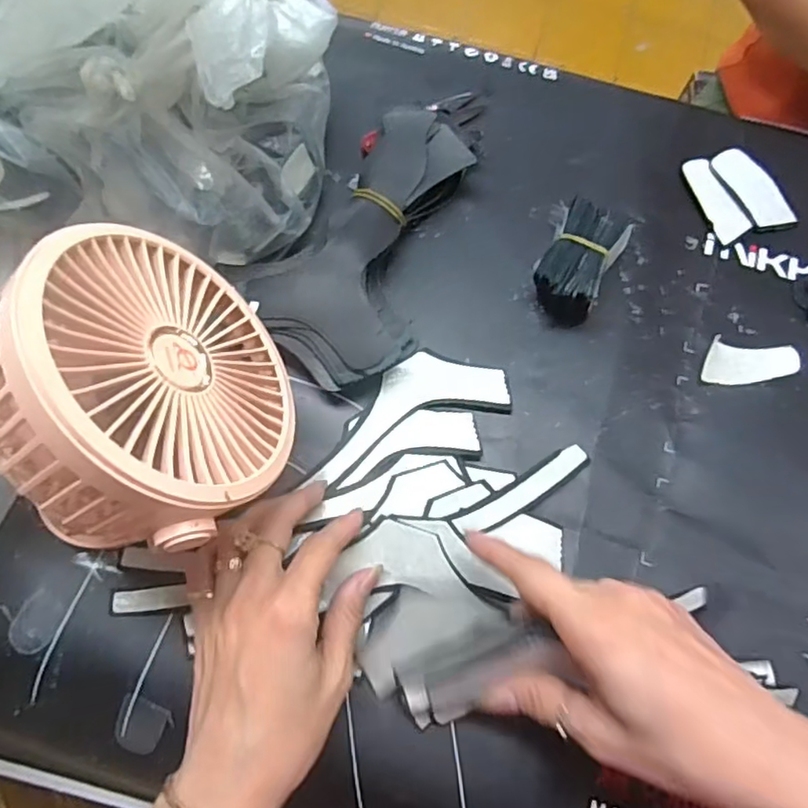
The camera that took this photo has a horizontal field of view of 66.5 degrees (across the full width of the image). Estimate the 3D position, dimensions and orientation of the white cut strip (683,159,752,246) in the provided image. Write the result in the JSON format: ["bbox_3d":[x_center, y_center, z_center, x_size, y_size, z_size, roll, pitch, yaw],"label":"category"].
[{"bbox_3d":[0.224,-0.148,0.442,0.024,0.005,0.070,-16,72,-7],"label":"white cut strip"}]

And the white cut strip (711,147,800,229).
[{"bbox_3d":[0.250,-0.153,0.444,0.030,0.008,0.071,-29,74,-11],"label":"white cut strip"}]

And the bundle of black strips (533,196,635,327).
[{"bbox_3d":[0.113,-0.092,0.403,0.043,0.039,0.078,29,72,8],"label":"bundle of black strips"}]

